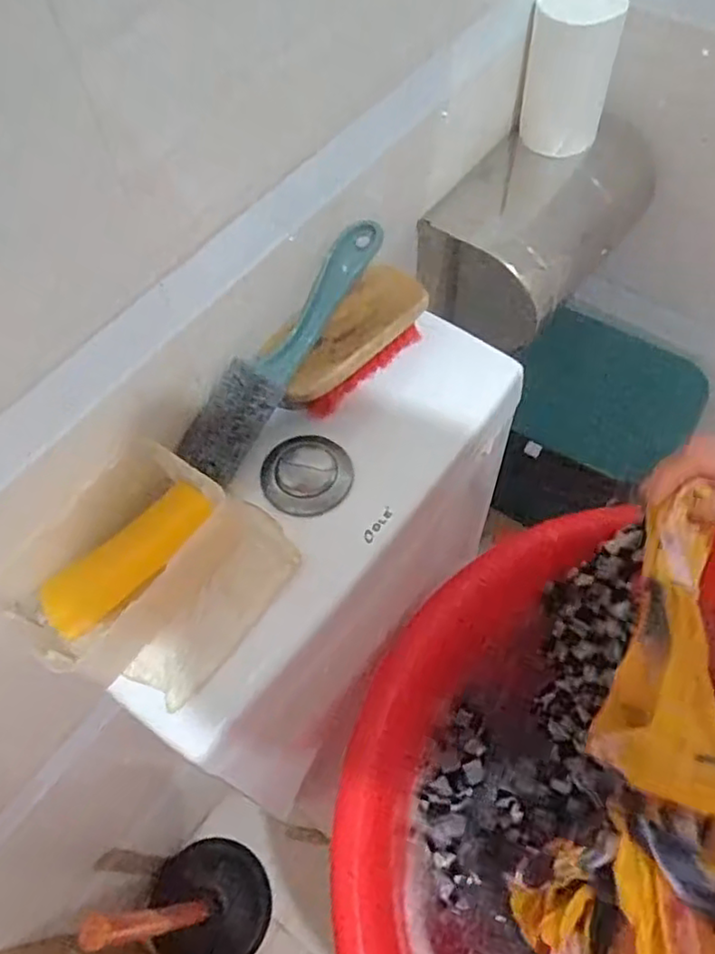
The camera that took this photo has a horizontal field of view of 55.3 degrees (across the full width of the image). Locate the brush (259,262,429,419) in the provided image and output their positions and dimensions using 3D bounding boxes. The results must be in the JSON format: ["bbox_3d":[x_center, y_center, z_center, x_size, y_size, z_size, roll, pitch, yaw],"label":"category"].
[{"bbox_3d":[-0.006,-0.095,0.468,0.128,0.039,0.060,-41,67,-19],"label":"brush"}]

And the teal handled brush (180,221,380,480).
[{"bbox_3d":[-0.044,-0.083,0.436,0.037,0.033,0.190,32,83,18],"label":"teal handled brush"}]

